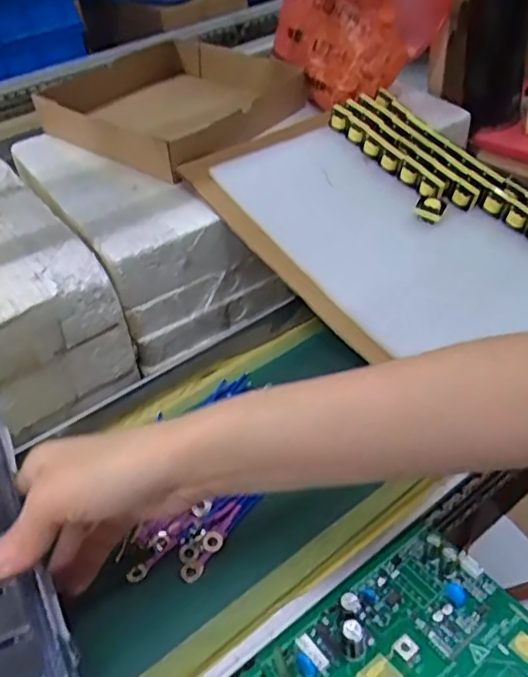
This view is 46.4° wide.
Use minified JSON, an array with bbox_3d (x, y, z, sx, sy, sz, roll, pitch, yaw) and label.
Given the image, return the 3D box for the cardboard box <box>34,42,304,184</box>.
[{"bbox_3d":[-0.106,-0.276,0.717,0.227,0.054,0.241,25,50,31],"label":"cardboard box"}]

